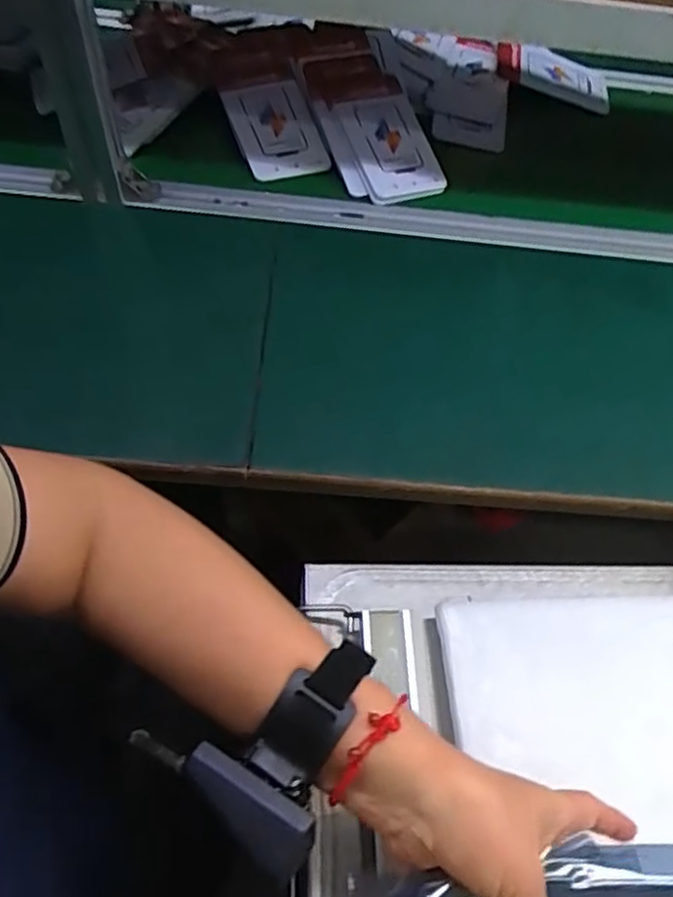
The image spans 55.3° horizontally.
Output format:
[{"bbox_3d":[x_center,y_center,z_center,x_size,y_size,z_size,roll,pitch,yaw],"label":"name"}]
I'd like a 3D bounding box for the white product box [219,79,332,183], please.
[{"bbox_3d":[-0.066,-0.351,0.704,0.087,0.021,0.124,-21,81,-14],"label":"white product box"}]

